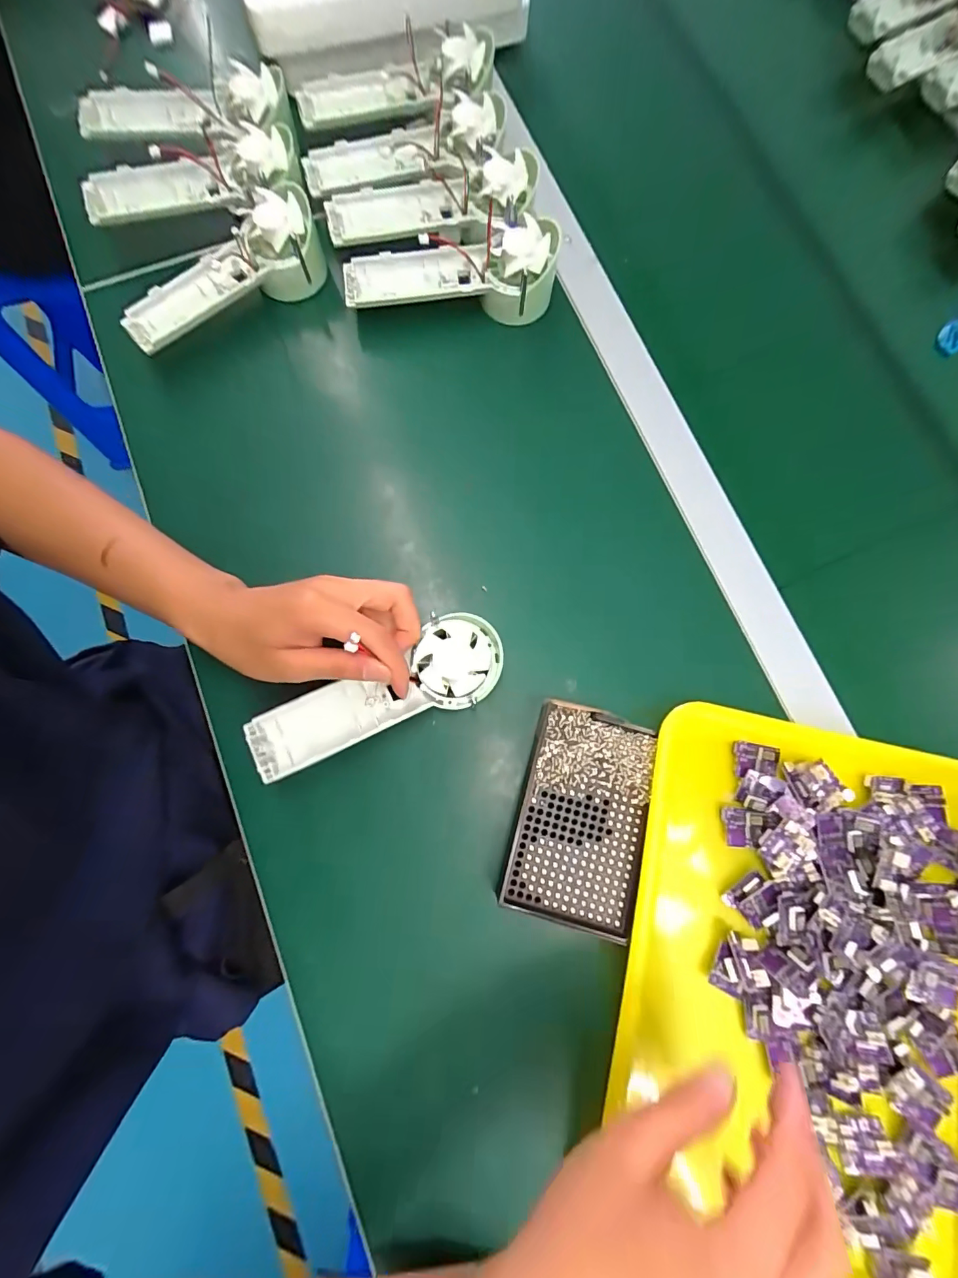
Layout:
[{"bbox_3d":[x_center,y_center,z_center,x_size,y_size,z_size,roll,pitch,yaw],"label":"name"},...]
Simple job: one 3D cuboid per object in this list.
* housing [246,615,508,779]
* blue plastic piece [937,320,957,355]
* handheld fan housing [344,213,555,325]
[{"bbox_3d":[-0.068,0.038,0.318,0.174,0.029,0.058,-24,80,-1],"label":"housing"},{"bbox_3d":[0.423,-0.269,0.416,0.028,0.011,0.024,-40,82,-7],"label":"blue plastic piece"},{"bbox_3d":[-0.024,-0.312,0.406,0.178,0.059,0.070,2,79,0],"label":"handheld fan housing"}]

